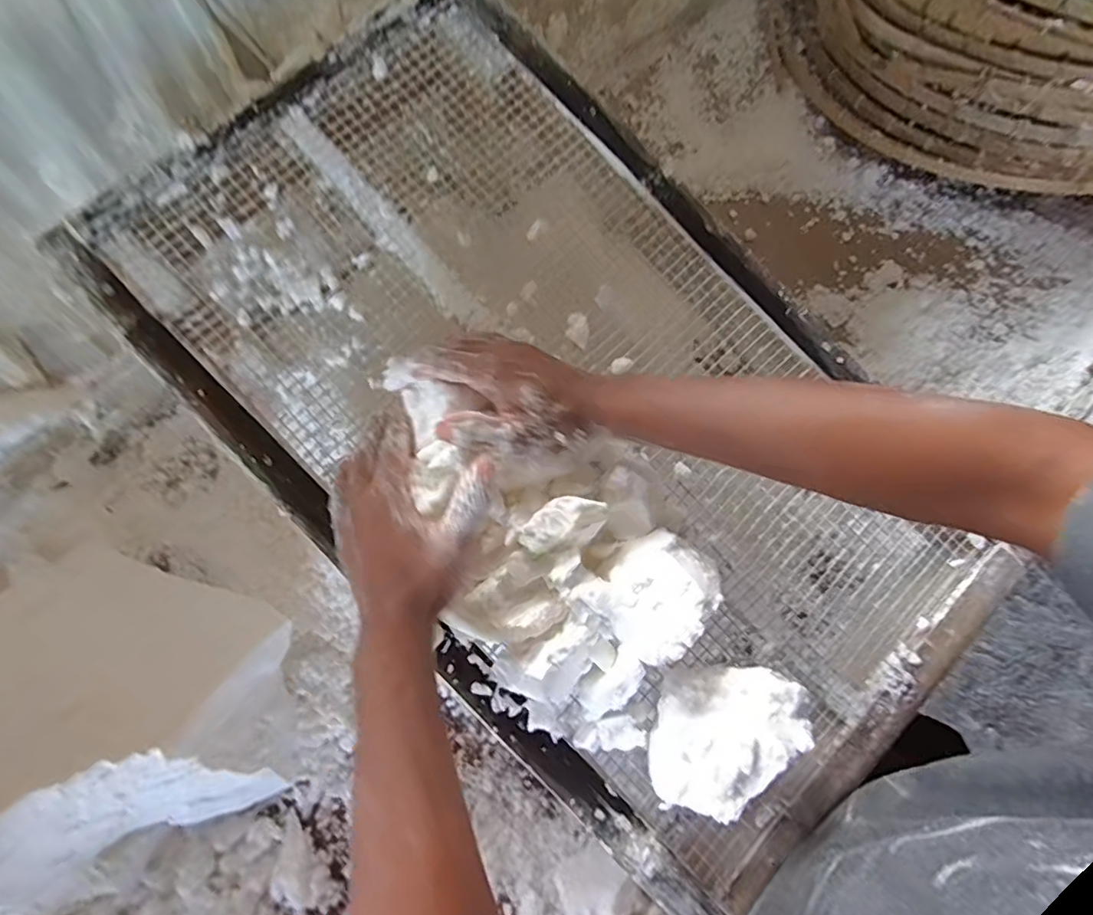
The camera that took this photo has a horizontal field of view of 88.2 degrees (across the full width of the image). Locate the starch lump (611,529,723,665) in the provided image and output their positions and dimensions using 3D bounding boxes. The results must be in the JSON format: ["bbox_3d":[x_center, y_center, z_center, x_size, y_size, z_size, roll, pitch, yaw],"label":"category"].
[{"bbox_3d":[0.081,0.095,0.405,0.067,0.066,0.086,43,77,11],"label":"starch lump"}]

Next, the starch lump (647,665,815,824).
[{"bbox_3d":[0.127,0.198,0.402,0.093,0.067,0.094,9,74,1],"label":"starch lump"}]

